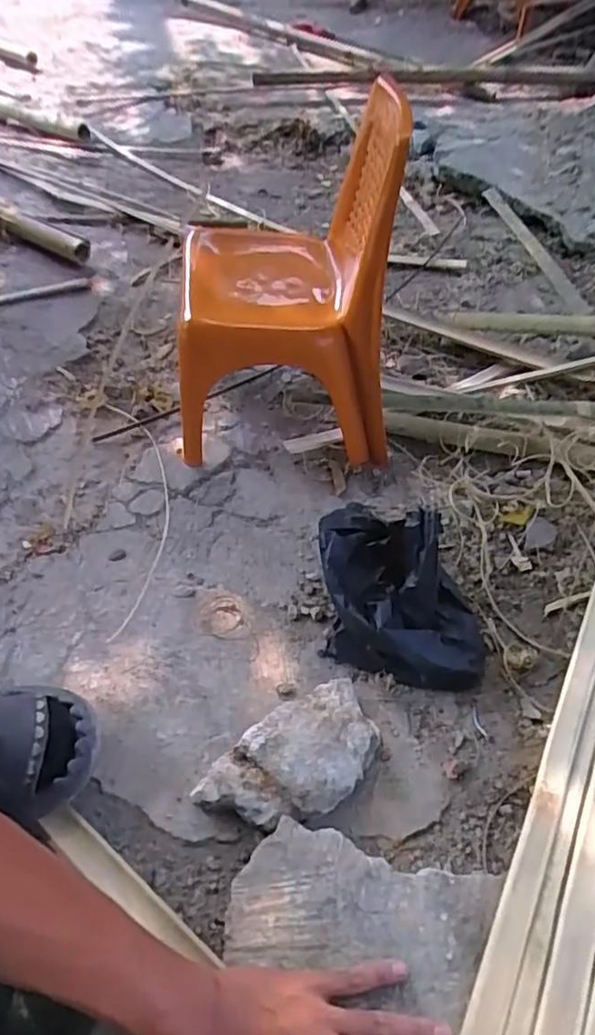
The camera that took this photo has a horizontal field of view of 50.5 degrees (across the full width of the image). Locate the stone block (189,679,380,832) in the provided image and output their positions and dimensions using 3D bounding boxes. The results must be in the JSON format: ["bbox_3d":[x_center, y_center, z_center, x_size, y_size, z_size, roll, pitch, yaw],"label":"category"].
[{"bbox_3d":[-0.001,0.247,0.625,0.178,0.060,0.100,-31,61,-23],"label":"stone block"}]

